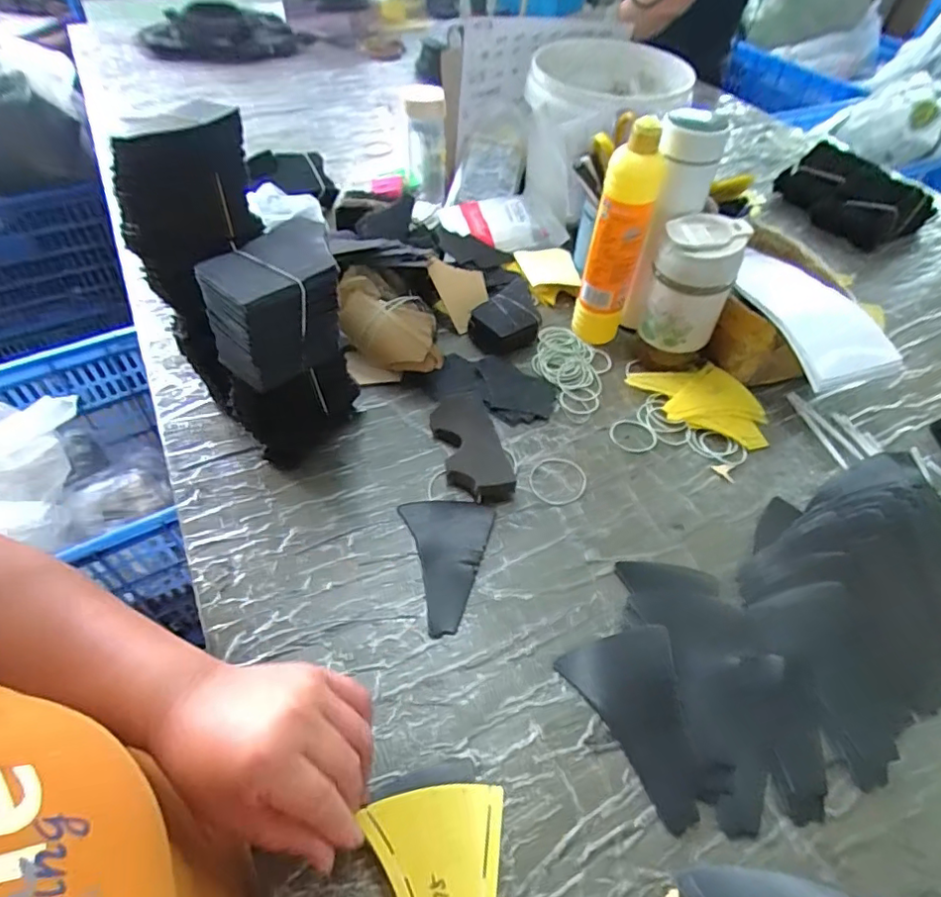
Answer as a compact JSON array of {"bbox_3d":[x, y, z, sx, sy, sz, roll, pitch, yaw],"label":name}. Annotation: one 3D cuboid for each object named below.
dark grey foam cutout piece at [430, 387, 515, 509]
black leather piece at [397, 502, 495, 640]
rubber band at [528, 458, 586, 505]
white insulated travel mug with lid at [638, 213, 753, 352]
[{"bbox_3d":[-0.002,-0.008,0.541,0.058,0.022,0.141,-9,49,-9],"label":"dark grey foam cutout piece"},{"bbox_3d":[-0.010,0.090,0.469,0.076,0.006,0.121,-12,50,-12],"label":"black leather piece"},{"bbox_3d":[0.085,0.030,0.536,0.057,0.004,0.054,1,48,-1],"label":"rubber band"},{"bbox_3d":[0.230,-0.172,0.581,0.078,0.119,0.078,22,52,15],"label":"white insulated travel mug with lid"}]

